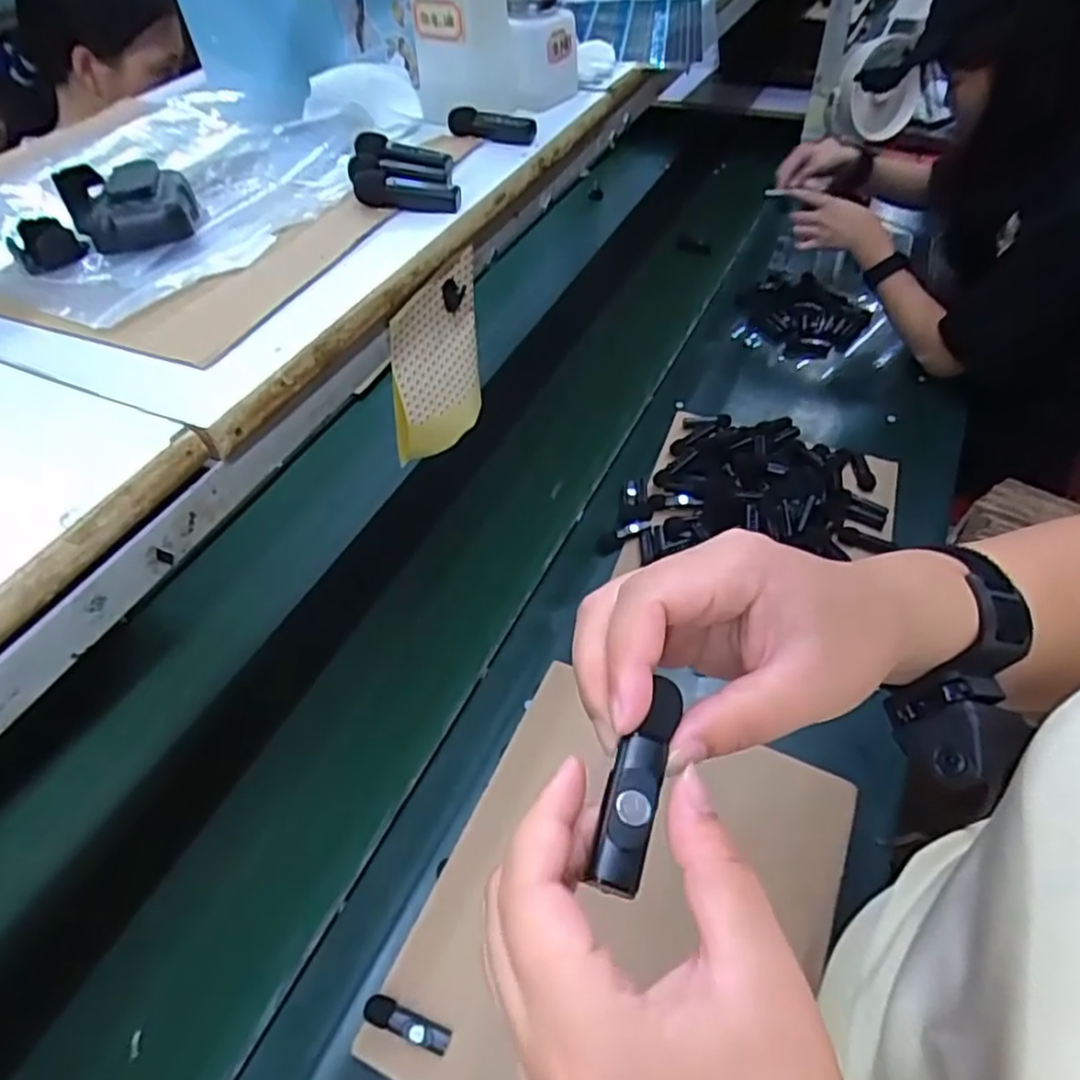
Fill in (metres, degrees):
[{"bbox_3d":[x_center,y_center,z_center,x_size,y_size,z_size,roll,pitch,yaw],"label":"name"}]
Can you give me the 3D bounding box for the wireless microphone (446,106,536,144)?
[{"bbox_3d":[-0.037,-0.298,0.509,0.072,0.016,0.019,15,51,16],"label":"wireless microphone"}]

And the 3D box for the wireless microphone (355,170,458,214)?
[{"bbox_3d":[-0.083,-0.216,0.439,0.068,0.017,0.020,3,49,6],"label":"wireless microphone"}]

